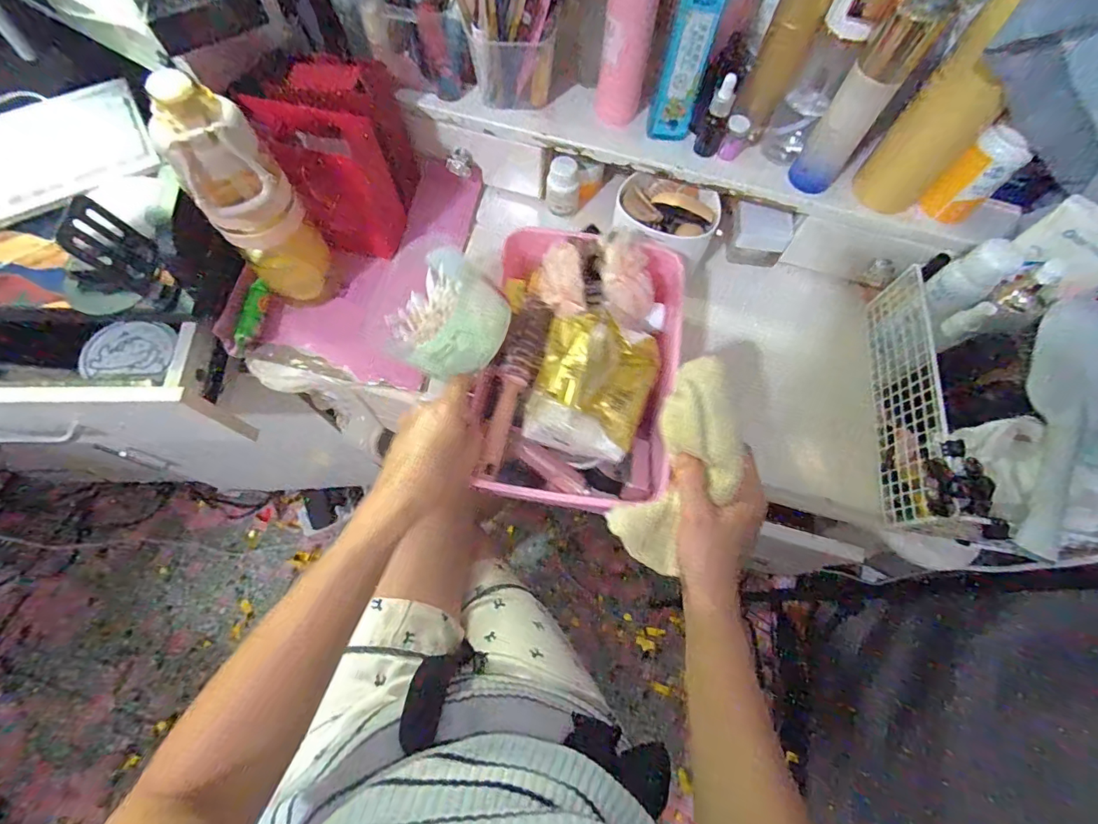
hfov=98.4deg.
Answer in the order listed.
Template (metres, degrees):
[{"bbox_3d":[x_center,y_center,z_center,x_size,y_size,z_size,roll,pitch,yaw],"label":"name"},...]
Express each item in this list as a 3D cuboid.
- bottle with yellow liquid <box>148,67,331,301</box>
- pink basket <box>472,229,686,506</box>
[{"bbox_3d":[-0.265,-0.183,0.434,0.070,0.206,0.064,-35,74,-15],"label":"bottle with yellow liquid"},{"bbox_3d":[0.030,-0.053,0.442,0.167,0.091,0.253,11,68,2],"label":"pink basket"}]

